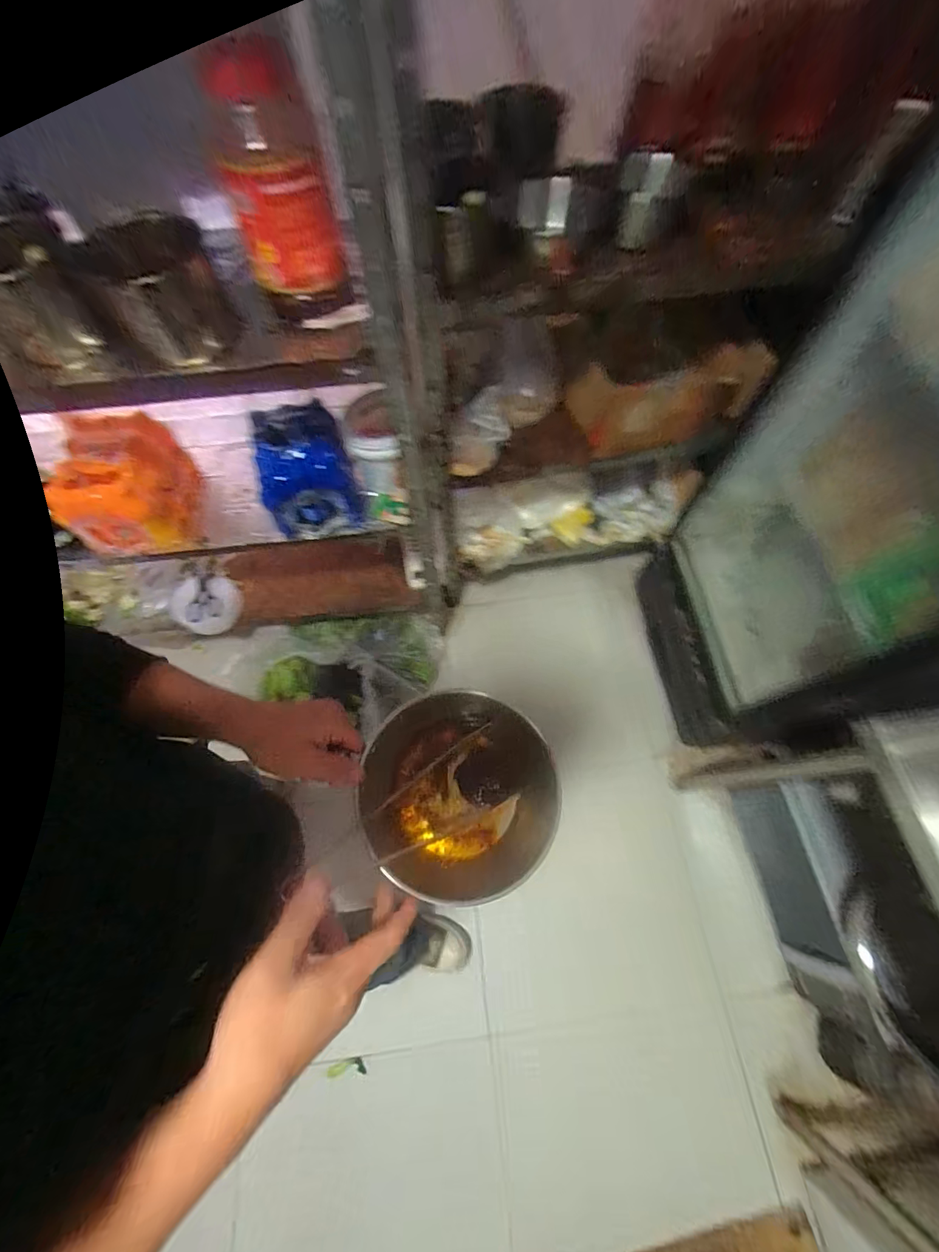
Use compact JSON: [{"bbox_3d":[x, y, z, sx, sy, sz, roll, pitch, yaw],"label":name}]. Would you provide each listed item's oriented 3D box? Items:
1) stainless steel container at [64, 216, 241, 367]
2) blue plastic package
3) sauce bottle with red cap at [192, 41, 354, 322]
[{"bbox_3d":[-0.390,-0.422,0.557,0.141,0.121,0.111,-32,69,-13],"label":"stainless steel container"},{"bbox_3d":[-0.324,-0.314,0.897,0.202,0.161,0.204,-17,67,-7],"label":"blue plastic package"},{"bbox_3d":[-0.219,-0.489,0.517,0.115,0.233,0.126,-18,67,-8],"label":"sauce bottle with red cap"}]

